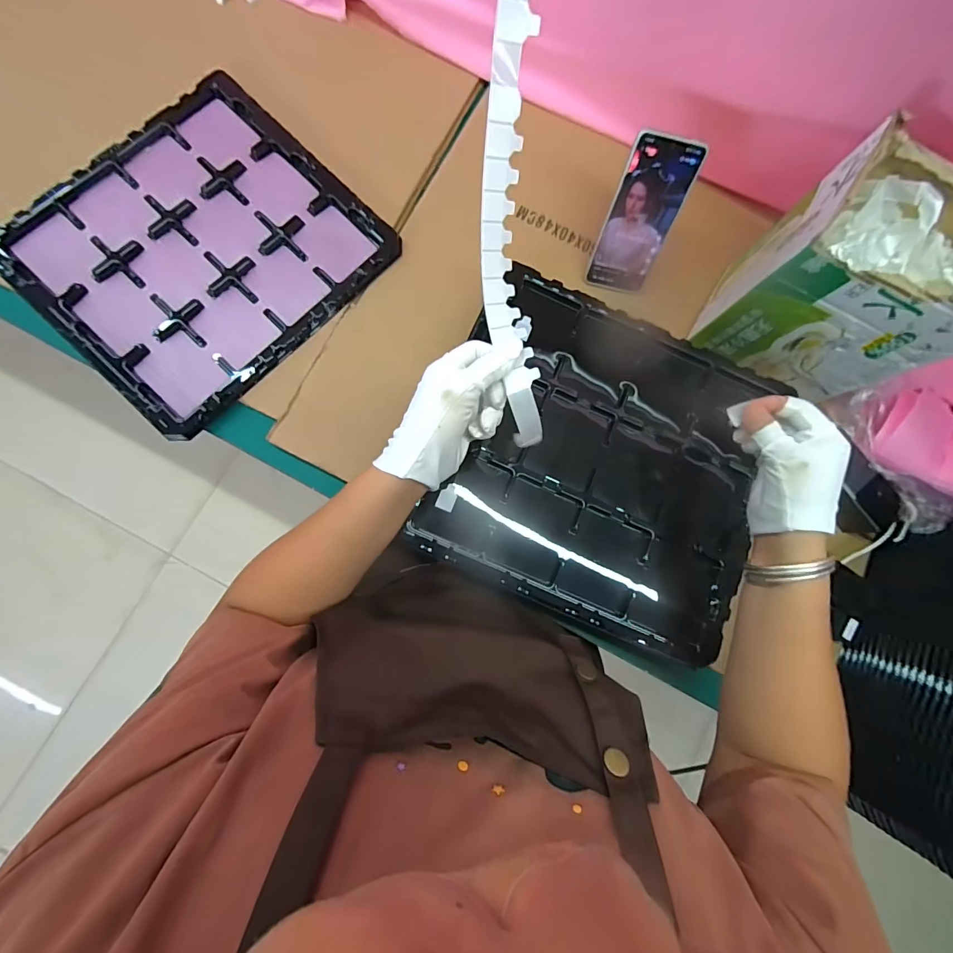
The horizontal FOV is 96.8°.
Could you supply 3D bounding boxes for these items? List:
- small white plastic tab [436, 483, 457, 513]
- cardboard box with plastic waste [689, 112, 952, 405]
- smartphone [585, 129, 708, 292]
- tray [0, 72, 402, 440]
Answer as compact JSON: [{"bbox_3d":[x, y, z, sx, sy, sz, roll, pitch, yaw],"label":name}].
[{"bbox_3d":[-0.030,0.022,0.452,0.019,0.004,0.029,25,79,-11],"label":"small white plastic tab"},{"bbox_3d":[0.400,-0.206,0.450,0.189,0.192,0.140,28,82,-1],"label":"cardboard box with plastic waste"},{"bbox_3d":[0.196,-0.305,0.508,0.079,0.167,0.014,10,53,-4],"label":"smartphone"},{"bbox_3d":[-0.337,-0.283,0.524,0.336,0.018,0.370,44,81,1],"label":"tray"}]

